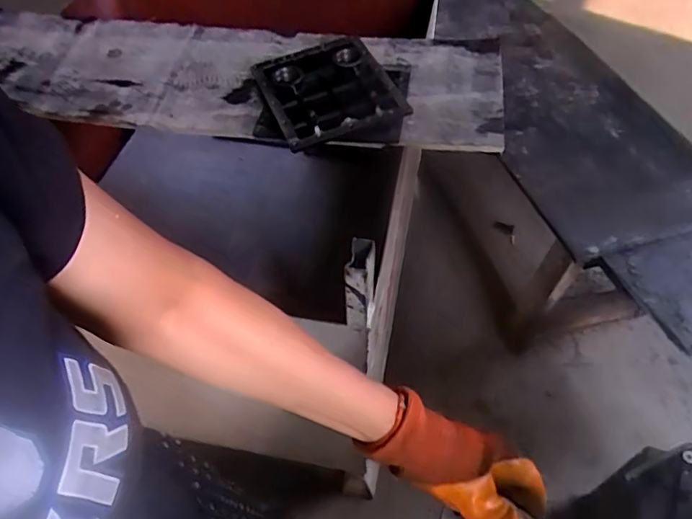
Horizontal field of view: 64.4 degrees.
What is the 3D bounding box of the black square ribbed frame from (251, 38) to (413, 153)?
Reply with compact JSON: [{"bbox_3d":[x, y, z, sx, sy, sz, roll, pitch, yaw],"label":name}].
[{"bbox_3d":[-0.033,-0.292,0.948,0.207,0.044,0.250,-19,55,-13],"label":"black square ribbed frame"}]

